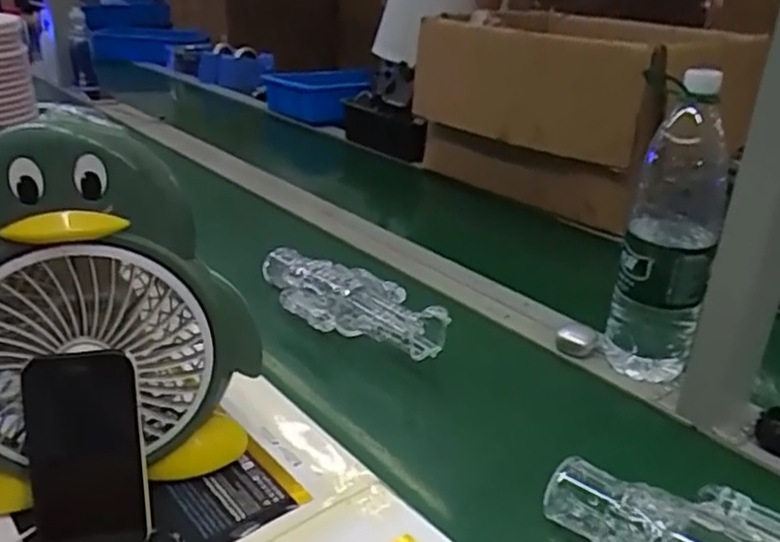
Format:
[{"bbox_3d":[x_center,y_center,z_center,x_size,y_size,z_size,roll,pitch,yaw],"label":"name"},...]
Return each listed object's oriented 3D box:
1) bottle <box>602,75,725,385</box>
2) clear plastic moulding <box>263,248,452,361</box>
[{"bbox_3d":[0.288,-0.032,0.704,0.084,0.326,0.081,14,29,23],"label":"bottle"},{"bbox_3d":[-0.059,0.032,0.831,0.297,0.074,0.089,19,31,30],"label":"clear plastic moulding"}]

